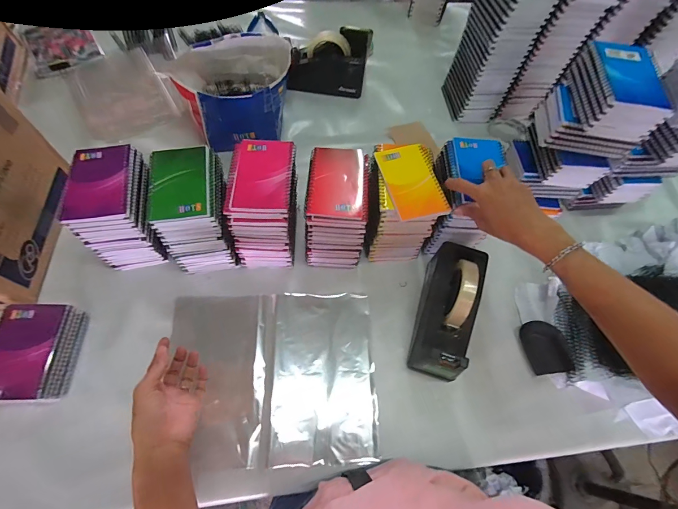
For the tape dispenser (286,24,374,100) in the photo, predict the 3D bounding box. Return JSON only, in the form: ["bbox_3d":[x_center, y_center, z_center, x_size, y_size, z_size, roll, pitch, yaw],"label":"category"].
[{"bbox_3d":[-0.016,-0.447,0.774,0.171,0.119,0.091,5,64,-1],"label":"tape dispenser"}]

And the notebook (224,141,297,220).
[{"bbox_3d":[-0.117,-0.118,0.500,0.095,0.019,0.128,0,64,-4],"label":"notebook"}]

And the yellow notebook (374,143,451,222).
[{"bbox_3d":[0.116,-0.117,0.529,0.080,0.020,0.124,-19,78,19],"label":"yellow notebook"}]

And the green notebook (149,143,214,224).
[{"bbox_3d":[-0.235,-0.108,0.491,0.084,0.013,0.130,-7,64,-7],"label":"green notebook"}]

